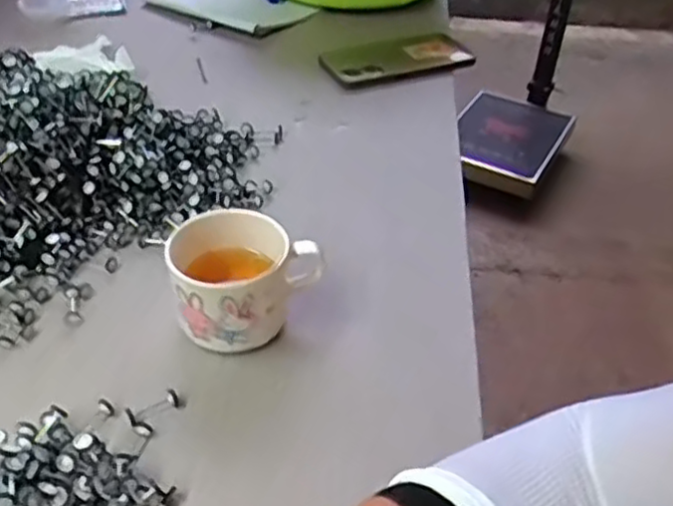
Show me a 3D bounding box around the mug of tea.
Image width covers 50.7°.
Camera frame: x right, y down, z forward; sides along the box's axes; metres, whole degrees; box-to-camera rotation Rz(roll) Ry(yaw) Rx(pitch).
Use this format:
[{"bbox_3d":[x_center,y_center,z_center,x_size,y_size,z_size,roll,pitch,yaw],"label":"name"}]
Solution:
[{"bbox_3d":[-0.060,0.022,0.459,0.095,0.070,0.072,4,38,-5],"label":"mug of tea"}]

